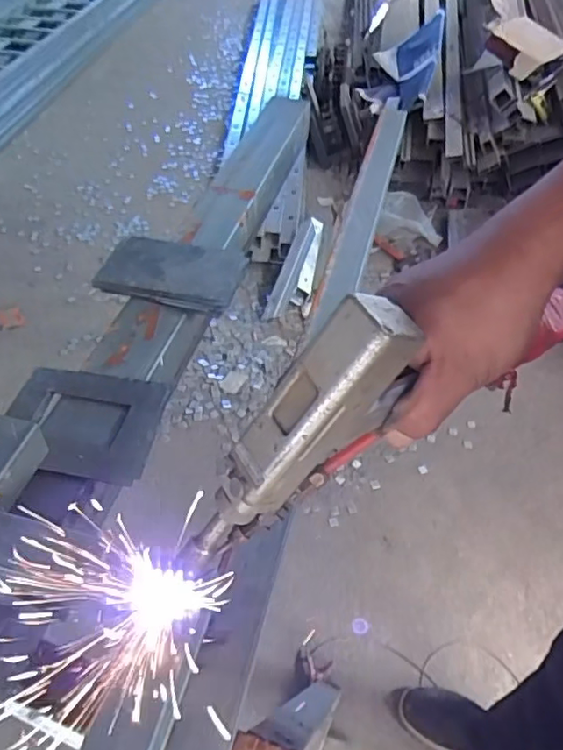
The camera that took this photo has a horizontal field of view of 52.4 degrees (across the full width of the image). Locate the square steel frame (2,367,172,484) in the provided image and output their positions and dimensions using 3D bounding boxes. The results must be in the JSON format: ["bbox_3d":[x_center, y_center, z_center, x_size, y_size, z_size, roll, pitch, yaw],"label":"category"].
[{"bbox_3d":[-0.204,0.045,0.579,0.153,0.017,0.127,6,49,4],"label":"square steel frame"}]

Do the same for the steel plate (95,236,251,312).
[{"bbox_3d":[-0.135,-0.135,0.723,0.165,0.018,0.112,13,51,6],"label":"steel plate"}]

